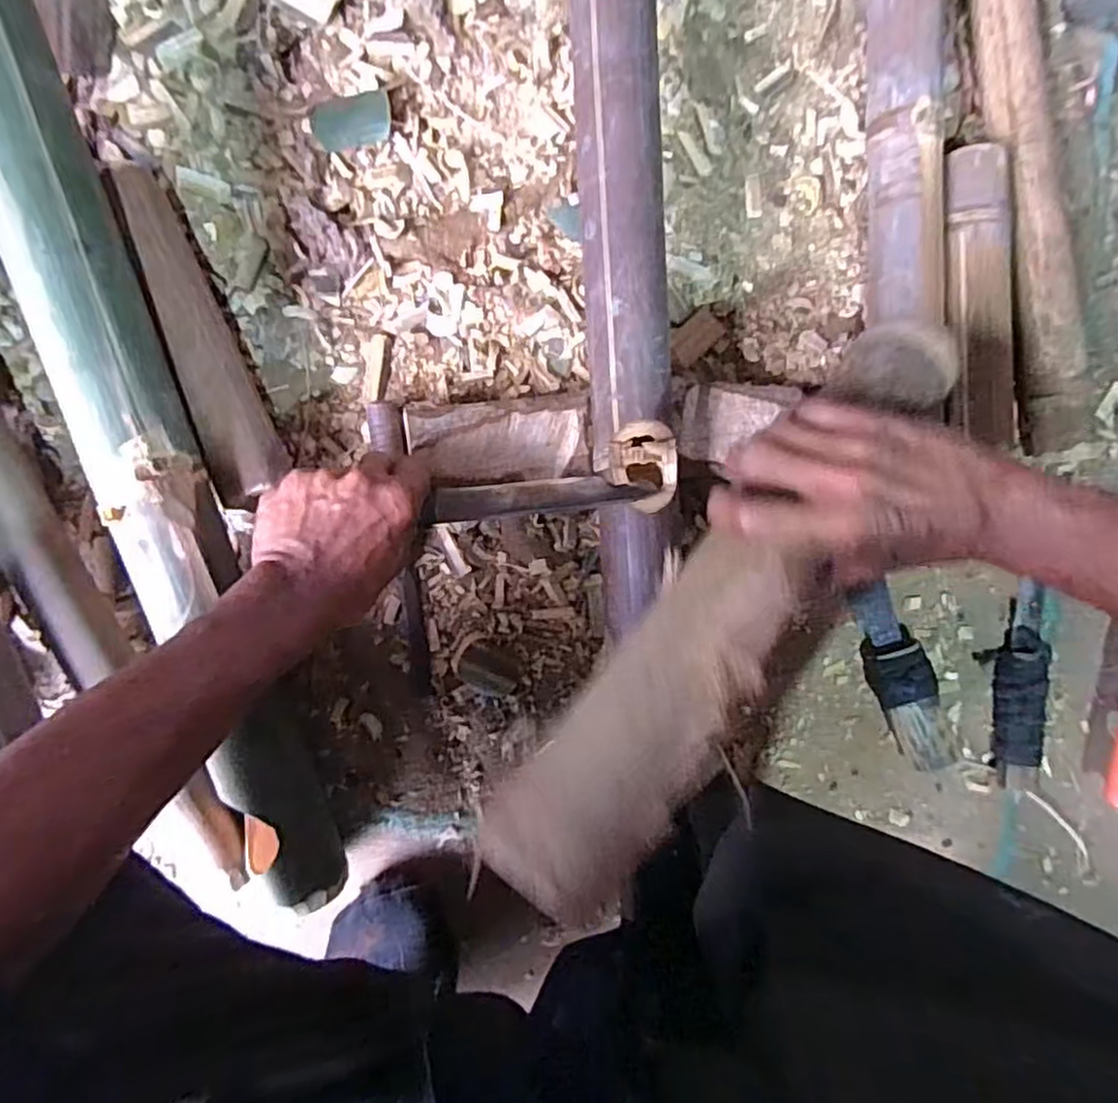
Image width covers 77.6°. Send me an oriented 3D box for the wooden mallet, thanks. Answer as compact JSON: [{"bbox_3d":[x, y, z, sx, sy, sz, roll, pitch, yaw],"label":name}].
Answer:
[{"bbox_3d":[0.102,0.010,0.377,0.060,0.044,0.390,44,70,-8],"label":"wooden mallet"}]

